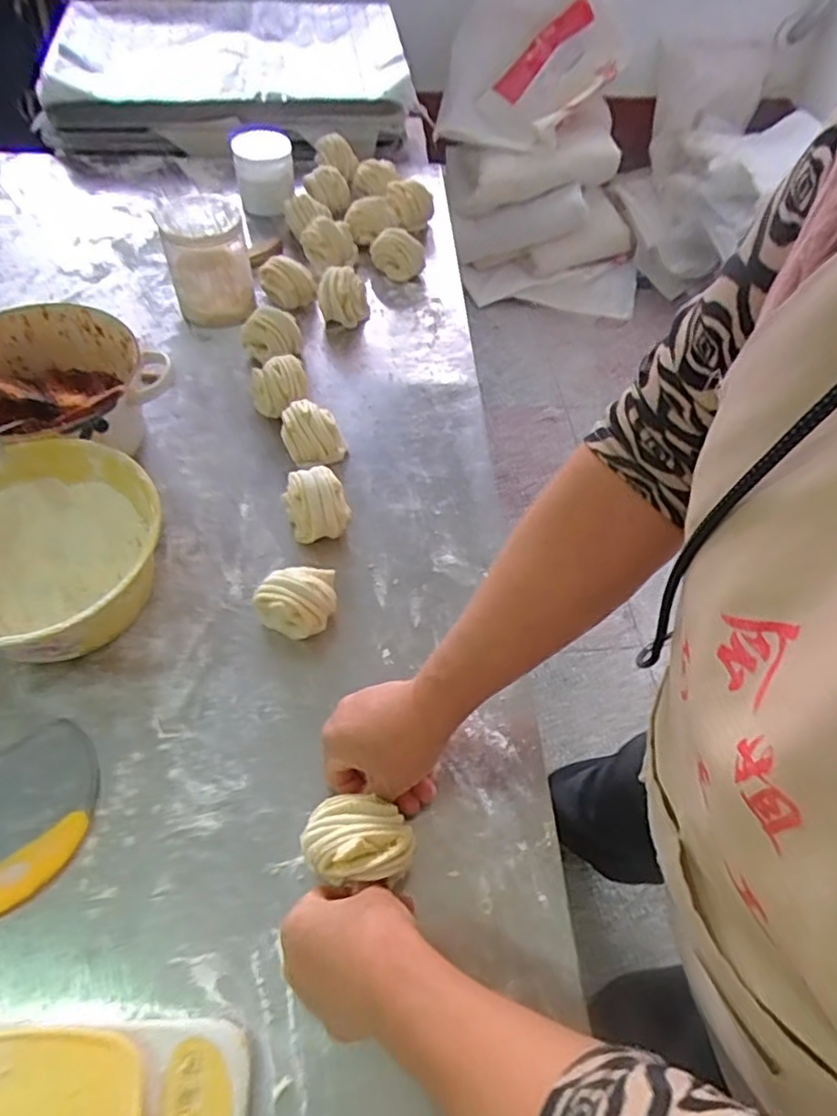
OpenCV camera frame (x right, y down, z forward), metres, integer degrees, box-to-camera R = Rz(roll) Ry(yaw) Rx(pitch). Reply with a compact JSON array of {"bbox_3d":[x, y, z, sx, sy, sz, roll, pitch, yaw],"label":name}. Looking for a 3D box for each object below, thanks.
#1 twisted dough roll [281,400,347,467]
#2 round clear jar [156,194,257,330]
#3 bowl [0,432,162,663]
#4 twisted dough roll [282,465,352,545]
[{"bbox_3d":[-0.112,-0.130,0.701,0.062,0.051,0.053,-7,56,-8],"label":"twisted dough roll"},{"bbox_3d":[-0.261,-0.370,0.826,0.098,0.121,0.095,-9,56,-9],"label":"round clear jar"},{"bbox_3d":[-0.324,0.001,0.576,0.193,0.091,0.198,1,55,-2],"label":"bowl"},{"bbox_3d":[-0.101,-0.052,0.653,0.059,0.050,0.076,-22,59,-17],"label":"twisted dough roll"}]

